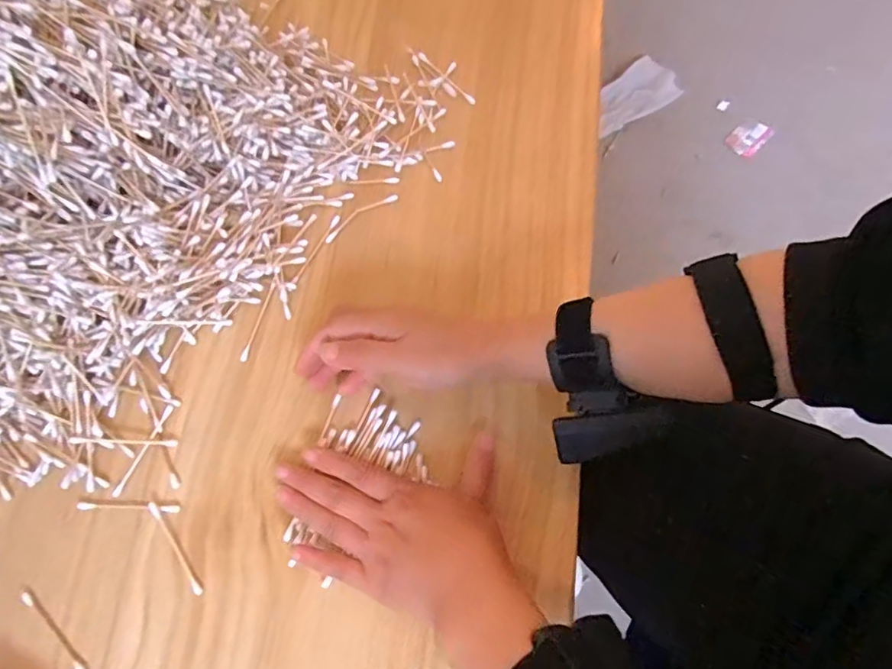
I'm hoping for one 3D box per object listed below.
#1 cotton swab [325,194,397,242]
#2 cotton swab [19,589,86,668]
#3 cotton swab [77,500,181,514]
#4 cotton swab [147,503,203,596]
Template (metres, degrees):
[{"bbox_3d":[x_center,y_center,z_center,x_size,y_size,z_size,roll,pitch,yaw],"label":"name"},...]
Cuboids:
[{"bbox_3d":[-0.071,-0.097,0.457,0.068,0.004,0.012,-35,74,-8],"label":"cotton swab"},{"bbox_3d":[-0.263,0.198,0.373,0.075,0.004,0.007,39,78,13],"label":"cotton swab"},{"bbox_3d":[-0.222,0.121,0.391,0.073,0.004,0.006,1,73,3],"label":"cotton swab"},{"bbox_3d":[-0.185,0.145,0.380,0.007,0.005,0.071,-35,74,-8],"label":"cotton swab"}]

